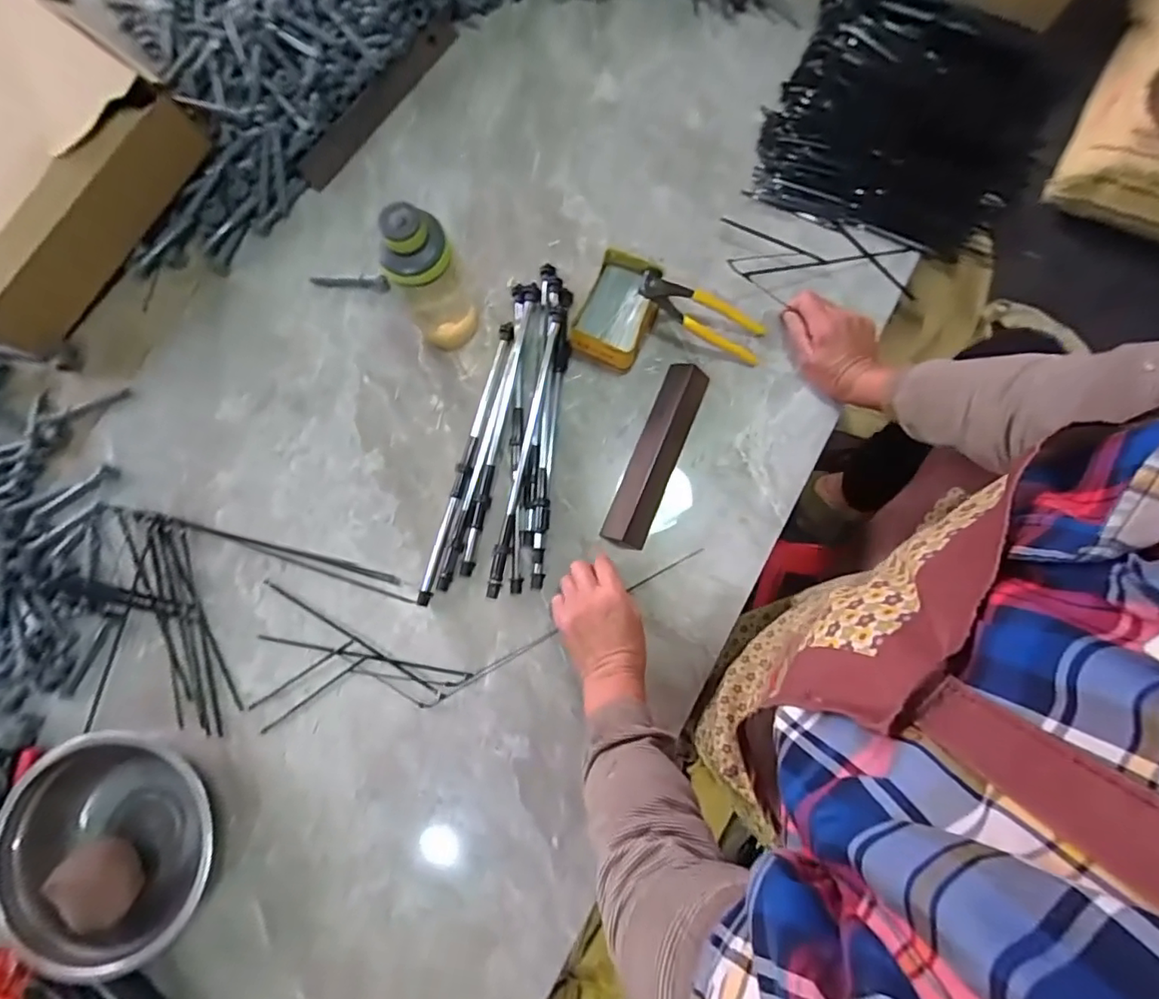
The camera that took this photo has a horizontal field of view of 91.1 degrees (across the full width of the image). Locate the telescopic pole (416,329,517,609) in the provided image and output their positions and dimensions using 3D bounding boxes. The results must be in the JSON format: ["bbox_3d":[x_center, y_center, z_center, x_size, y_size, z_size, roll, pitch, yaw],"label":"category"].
[{"bbox_3d":[-0.129,-0.045,0.646,0.016,0.019,0.332,15,80,2],"label":"telescopic pole"}]

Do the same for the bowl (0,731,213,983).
[{"bbox_3d":[-0.452,0.334,0.553,0.170,0.064,0.201,-16,80,-3],"label":"bowl"}]

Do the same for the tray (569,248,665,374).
[{"bbox_3d":[0.044,-0.218,0.658,0.083,0.064,0.118,20,80,3],"label":"tray"}]

